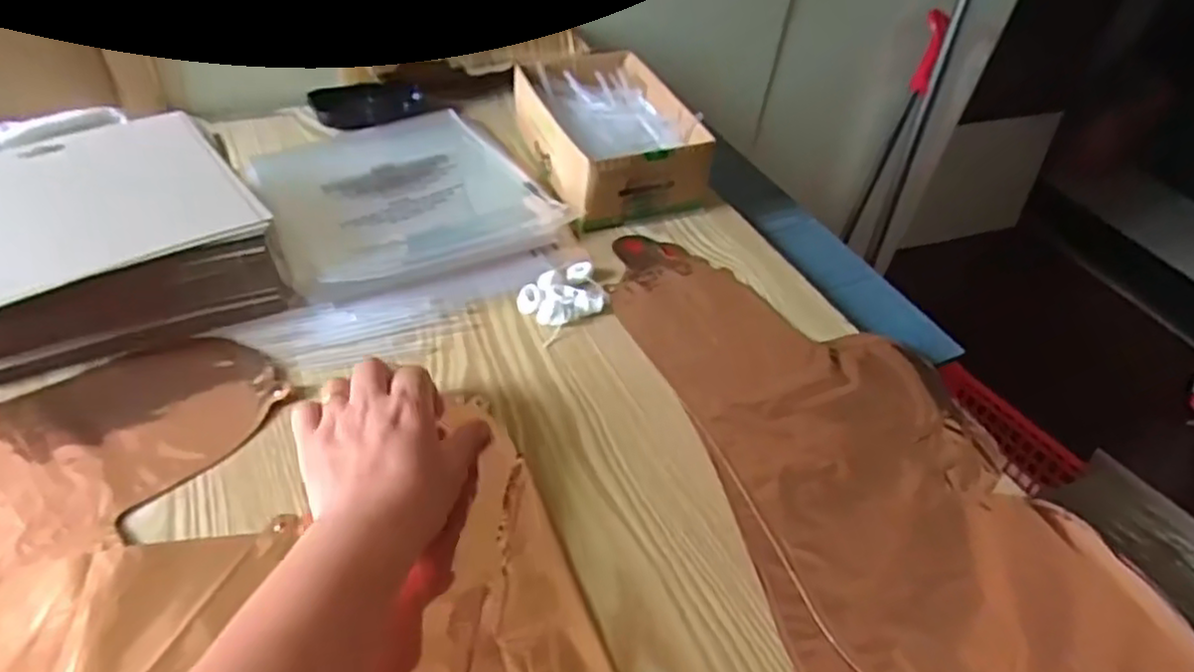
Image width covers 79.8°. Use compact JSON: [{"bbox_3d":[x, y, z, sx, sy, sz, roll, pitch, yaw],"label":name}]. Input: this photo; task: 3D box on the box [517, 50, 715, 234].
[{"bbox_3d":[0.015,-0.183,0.676,0.139,0.072,0.179,-13,46,-20],"label":"box"}]

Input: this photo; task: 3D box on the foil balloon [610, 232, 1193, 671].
[{"bbox_3d":[0.178,0.066,0.473,0.225,0.020,0.448,-9,45,-17],"label":"foil balloon"}]

